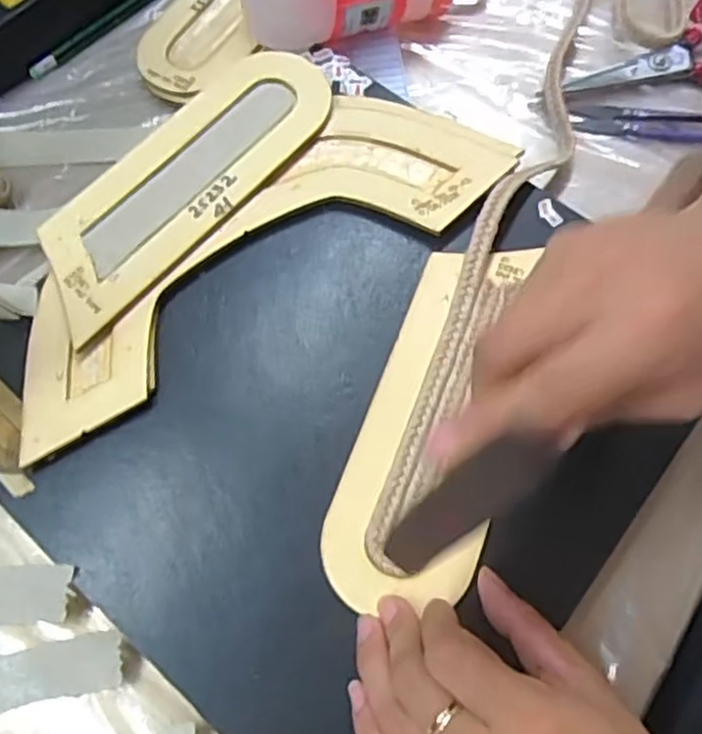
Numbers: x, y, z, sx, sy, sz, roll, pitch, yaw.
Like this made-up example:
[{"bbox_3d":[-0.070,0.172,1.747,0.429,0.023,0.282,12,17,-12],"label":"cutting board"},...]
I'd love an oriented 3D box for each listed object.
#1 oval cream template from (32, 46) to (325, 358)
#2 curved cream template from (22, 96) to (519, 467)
[{"bbox_3d":[-0.089,-0.103,0.381,0.069,0.007,0.195,38,74,15],"label":"oval cream template"},{"bbox_3d":[-0.052,-0.059,0.364,0.279,0.006,0.095,-36,68,-11],"label":"curved cream template"}]

